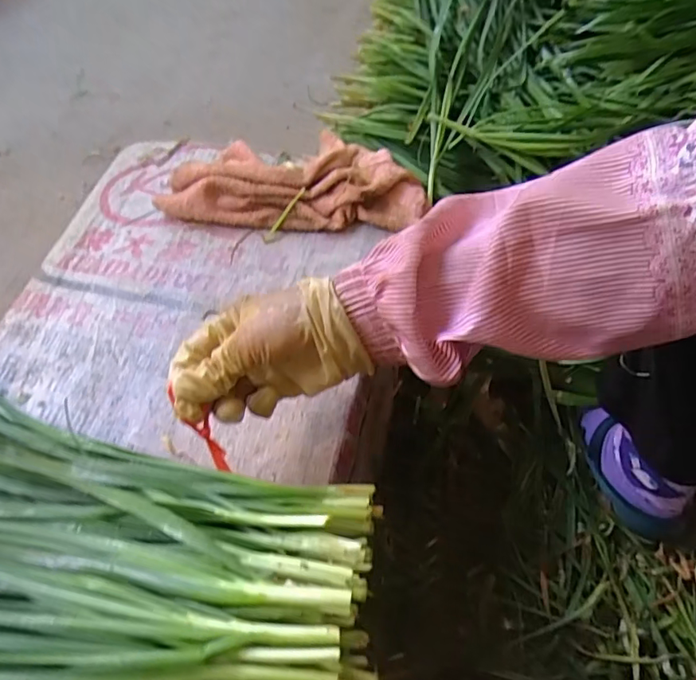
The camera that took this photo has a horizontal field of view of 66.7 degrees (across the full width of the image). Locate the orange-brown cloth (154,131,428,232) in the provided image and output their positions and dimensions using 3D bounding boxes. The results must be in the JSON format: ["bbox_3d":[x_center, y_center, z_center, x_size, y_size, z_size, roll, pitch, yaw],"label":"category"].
[{"bbox_3d":[-0.052,-0.162,0.515,0.250,0.036,0.119,3,59,6],"label":"orange-brown cloth"}]

